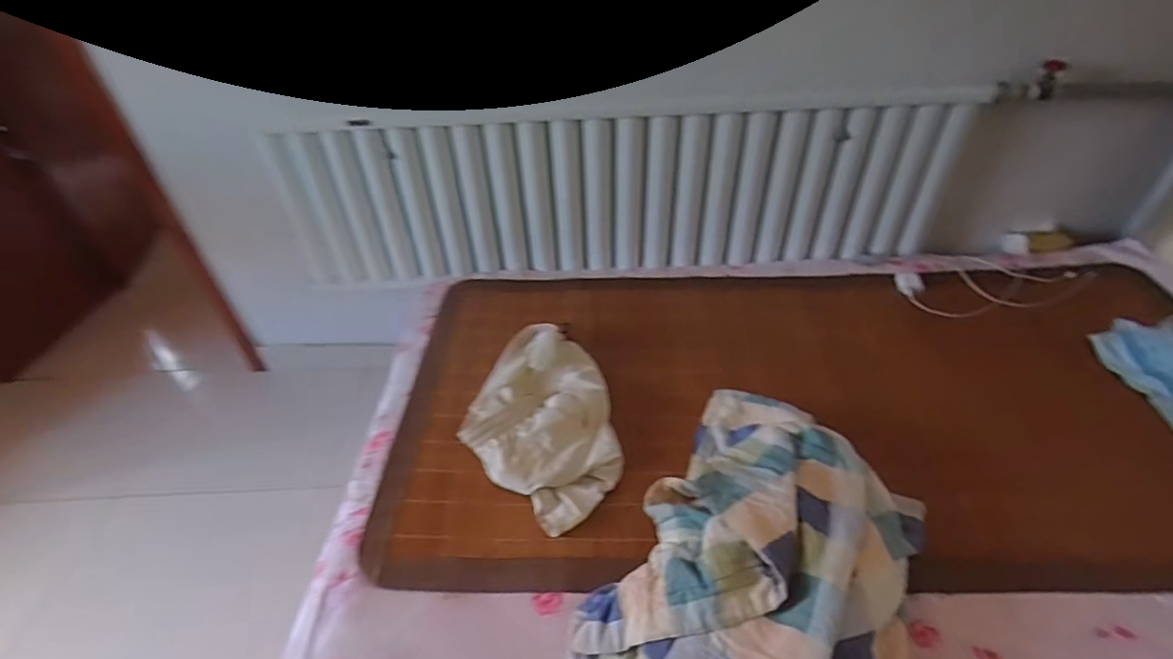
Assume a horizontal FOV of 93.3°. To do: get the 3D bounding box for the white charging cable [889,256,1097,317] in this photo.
[{"bbox_3d":[1.116,-0.137,1.541,0.519,0.037,0.267,-12,41,-10],"label":"white charging cable"}]

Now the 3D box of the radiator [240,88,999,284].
[{"bbox_3d":[0.106,-0.357,1.490,1.780,0.429,0.059,-3,40,-1],"label":"radiator"}]

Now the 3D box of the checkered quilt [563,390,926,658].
[{"bbox_3d":[0.263,0.380,0.848,0.408,0.170,0.717,22,46,26],"label":"checkered quilt"}]

